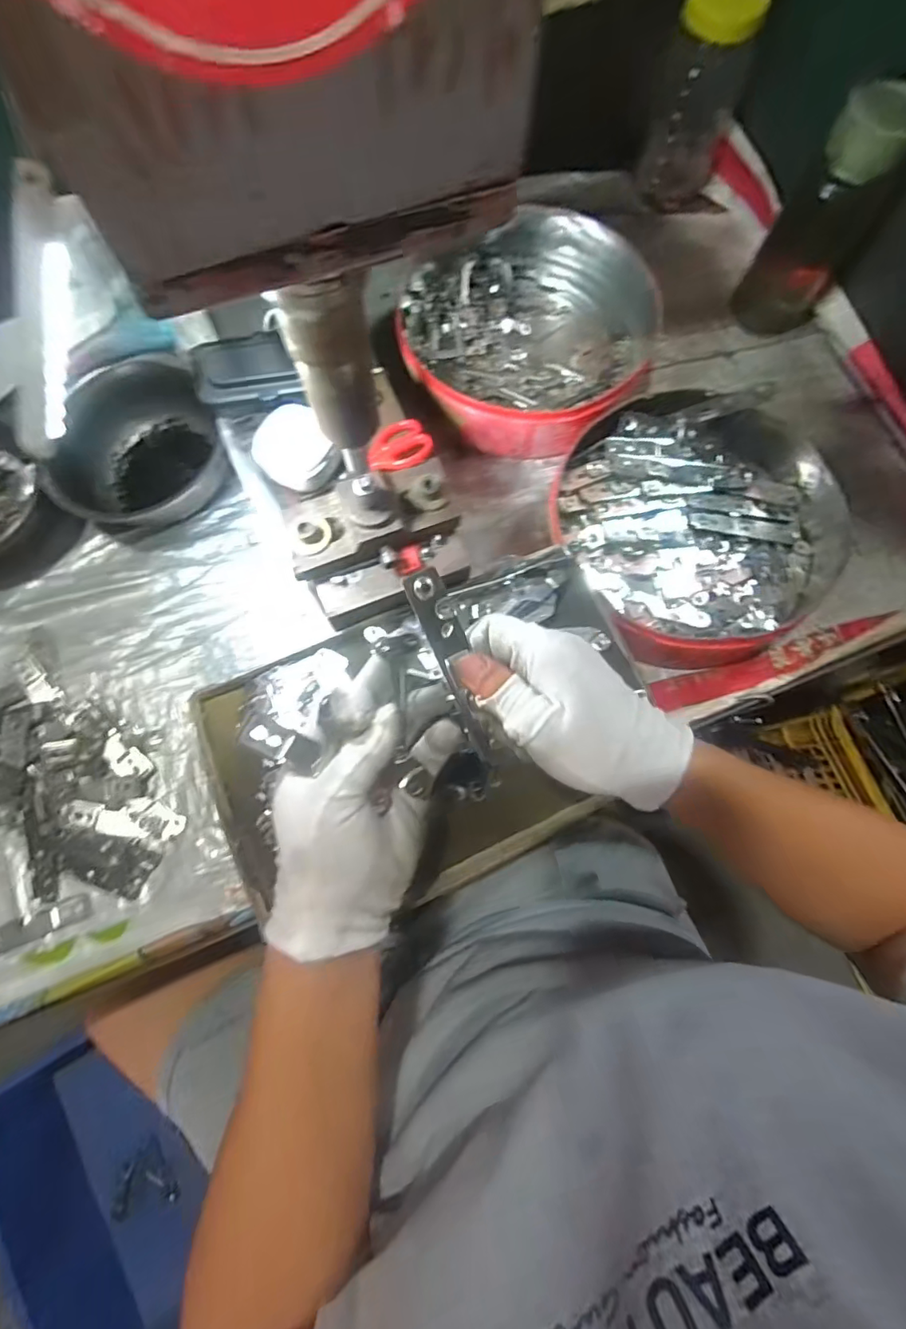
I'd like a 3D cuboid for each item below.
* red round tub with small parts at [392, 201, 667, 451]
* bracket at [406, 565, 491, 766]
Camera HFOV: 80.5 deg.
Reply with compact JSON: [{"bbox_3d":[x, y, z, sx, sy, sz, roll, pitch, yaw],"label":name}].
[{"bbox_3d":[0.073,-0.338,0.530,0.245,0.052,0.245,0,76,-2],"label":"red round tub with small parts"},{"bbox_3d":[0.001,0.003,0.286,0.020,0.005,0.109,-19,100,-6],"label":"bracket"}]

